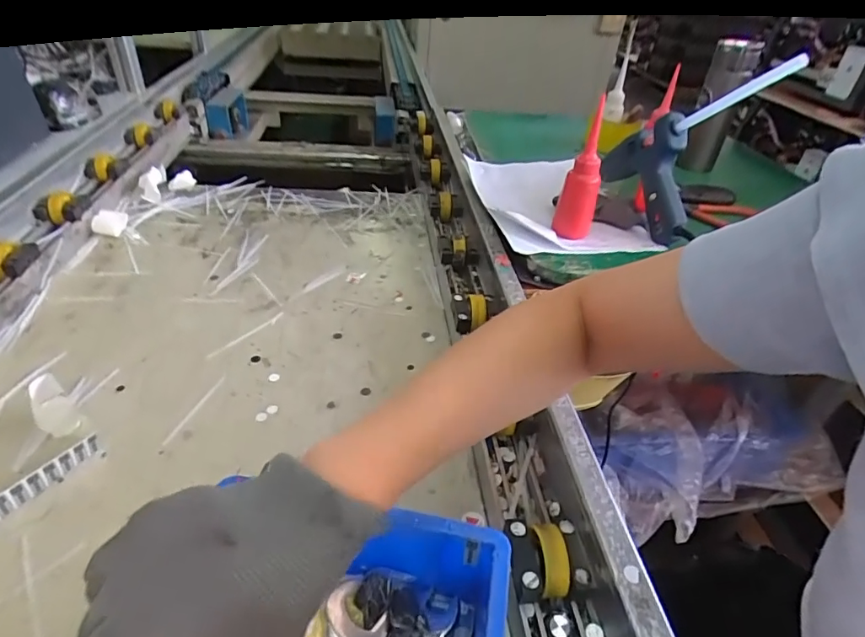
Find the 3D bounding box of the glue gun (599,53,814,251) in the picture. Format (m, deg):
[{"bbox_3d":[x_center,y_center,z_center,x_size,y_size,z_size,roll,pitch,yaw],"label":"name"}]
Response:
[{"bbox_3d":[0.296,-0.225,0.619,0.049,0.213,0.241,-1,37,-9],"label":"glue gun"}]

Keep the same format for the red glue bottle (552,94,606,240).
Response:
[{"bbox_3d":[0.185,-0.169,0.606,0.040,0.143,0.035,-22,45,-32],"label":"red glue bottle"}]

